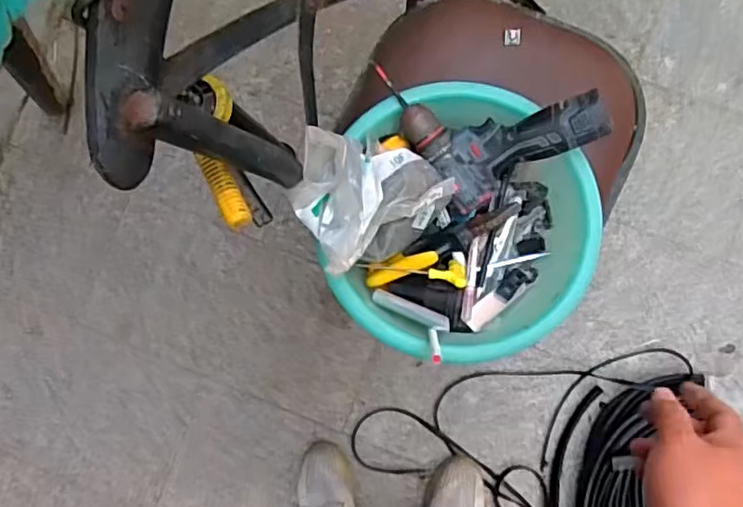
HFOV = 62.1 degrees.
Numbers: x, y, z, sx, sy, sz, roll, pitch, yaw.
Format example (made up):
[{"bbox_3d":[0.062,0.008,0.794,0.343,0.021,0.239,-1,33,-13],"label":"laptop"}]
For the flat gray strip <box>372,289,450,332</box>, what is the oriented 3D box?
[{"bbox_3d":[0.047,0.066,0.721,0.096,0.009,0.017,23,84,19],"label":"flat gray strip"}]

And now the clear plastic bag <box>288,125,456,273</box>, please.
[{"bbox_3d":[-0.001,-0.075,0.674,0.167,0.122,0.145,-27,85,0],"label":"clear plastic bag"}]

